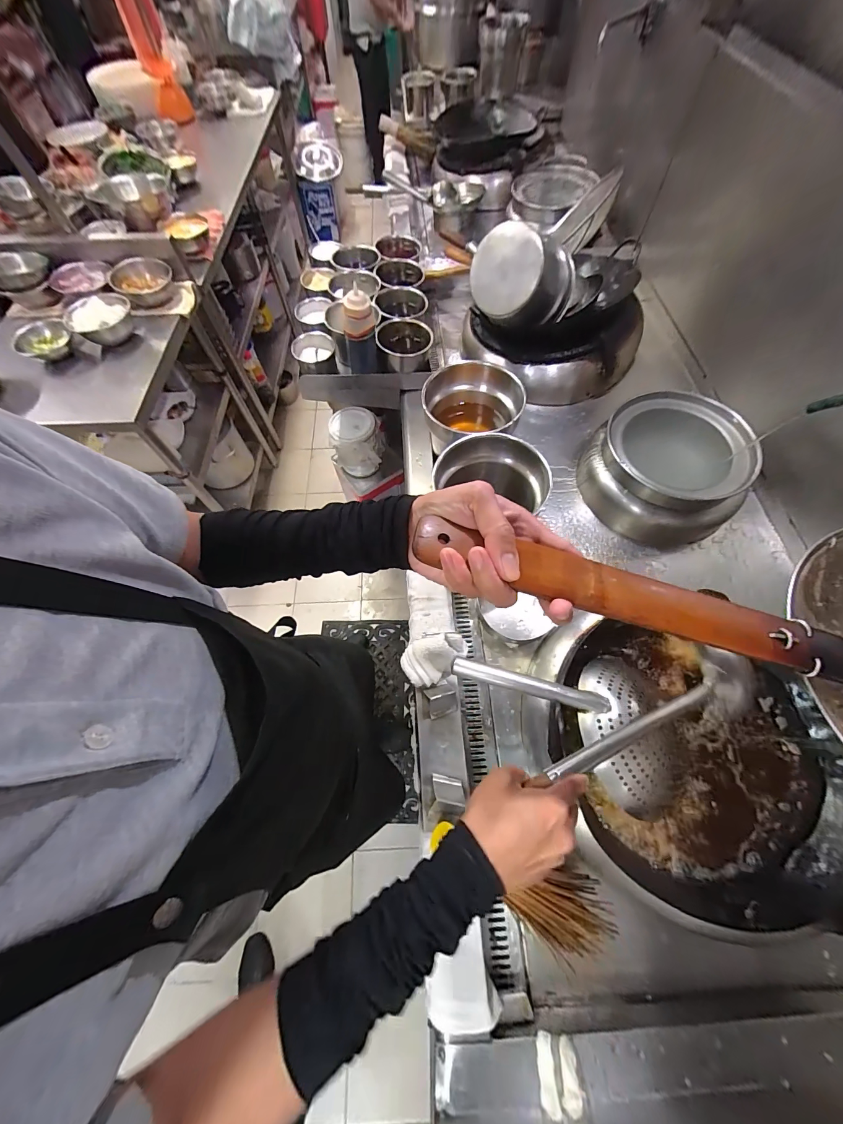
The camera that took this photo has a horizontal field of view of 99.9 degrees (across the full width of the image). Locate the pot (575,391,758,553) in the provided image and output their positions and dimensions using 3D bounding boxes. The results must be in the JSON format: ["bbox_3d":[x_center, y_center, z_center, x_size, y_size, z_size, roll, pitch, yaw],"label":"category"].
[{"bbox_3d":[0.578,-0.226,0.856,0.278,0.191,0.359,-24,67,-9],"label":"pot"}]

